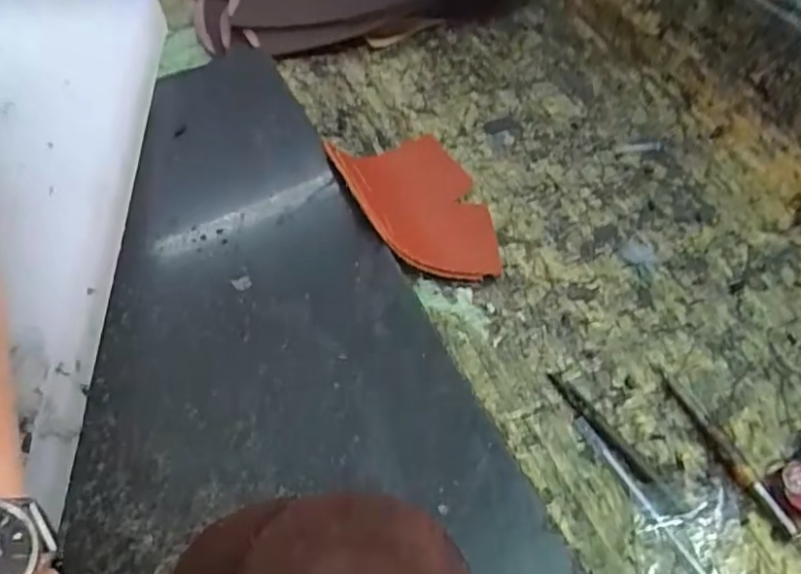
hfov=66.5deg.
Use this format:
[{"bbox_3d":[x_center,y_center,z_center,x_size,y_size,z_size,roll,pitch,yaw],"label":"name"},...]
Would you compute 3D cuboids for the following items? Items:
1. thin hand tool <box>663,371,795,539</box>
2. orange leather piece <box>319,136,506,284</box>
[{"bbox_3d":[0.131,0.065,0.246,0.006,0.011,0.073,-23,59,-12],"label":"thin hand tool"},{"bbox_3d":[0.007,-0.046,0.315,0.072,0.042,0.102,-14,58,-7],"label":"orange leather piece"}]

